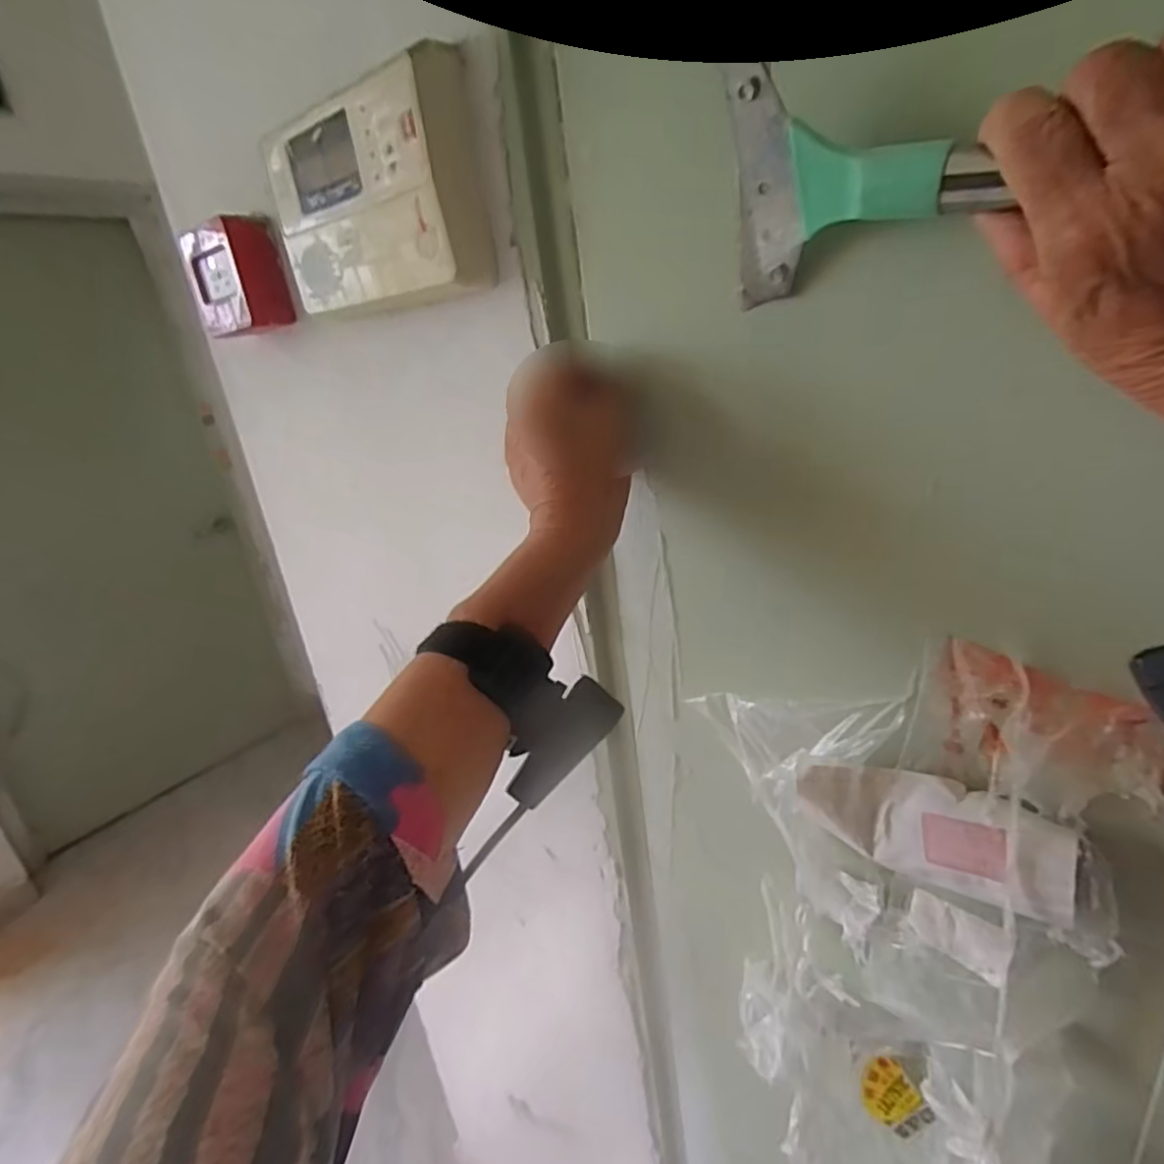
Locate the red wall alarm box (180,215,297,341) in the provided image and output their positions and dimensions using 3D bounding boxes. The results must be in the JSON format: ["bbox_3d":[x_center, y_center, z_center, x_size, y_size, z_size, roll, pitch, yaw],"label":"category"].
[{"bbox_3d":[-0.293,-0.258,0.553,0.082,0.082,0.051,14,31,43],"label":"red wall alarm box"}]

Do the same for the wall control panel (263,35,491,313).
[{"bbox_3d":[-0.142,-0.252,0.429,0.179,0.116,0.036,11,29,38],"label":"wall control panel"}]

